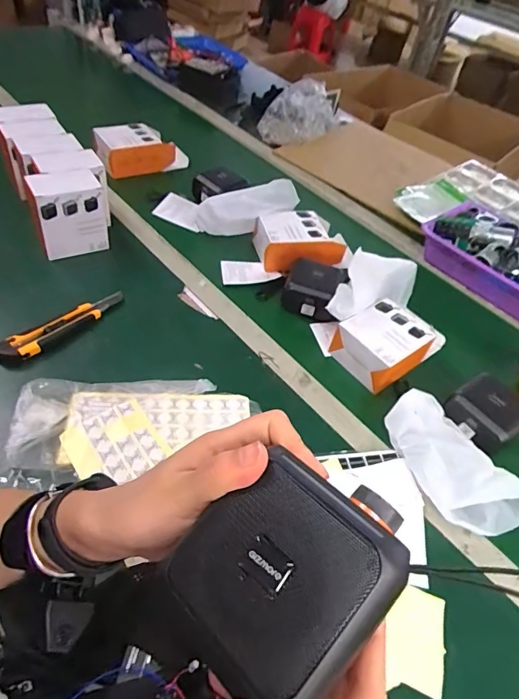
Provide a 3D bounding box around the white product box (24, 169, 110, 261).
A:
[{"bbox_3d":[-0.306,-0.218,0.715,0.106,0.112,0.073,-18,53,-26],"label":"white product box"}]

